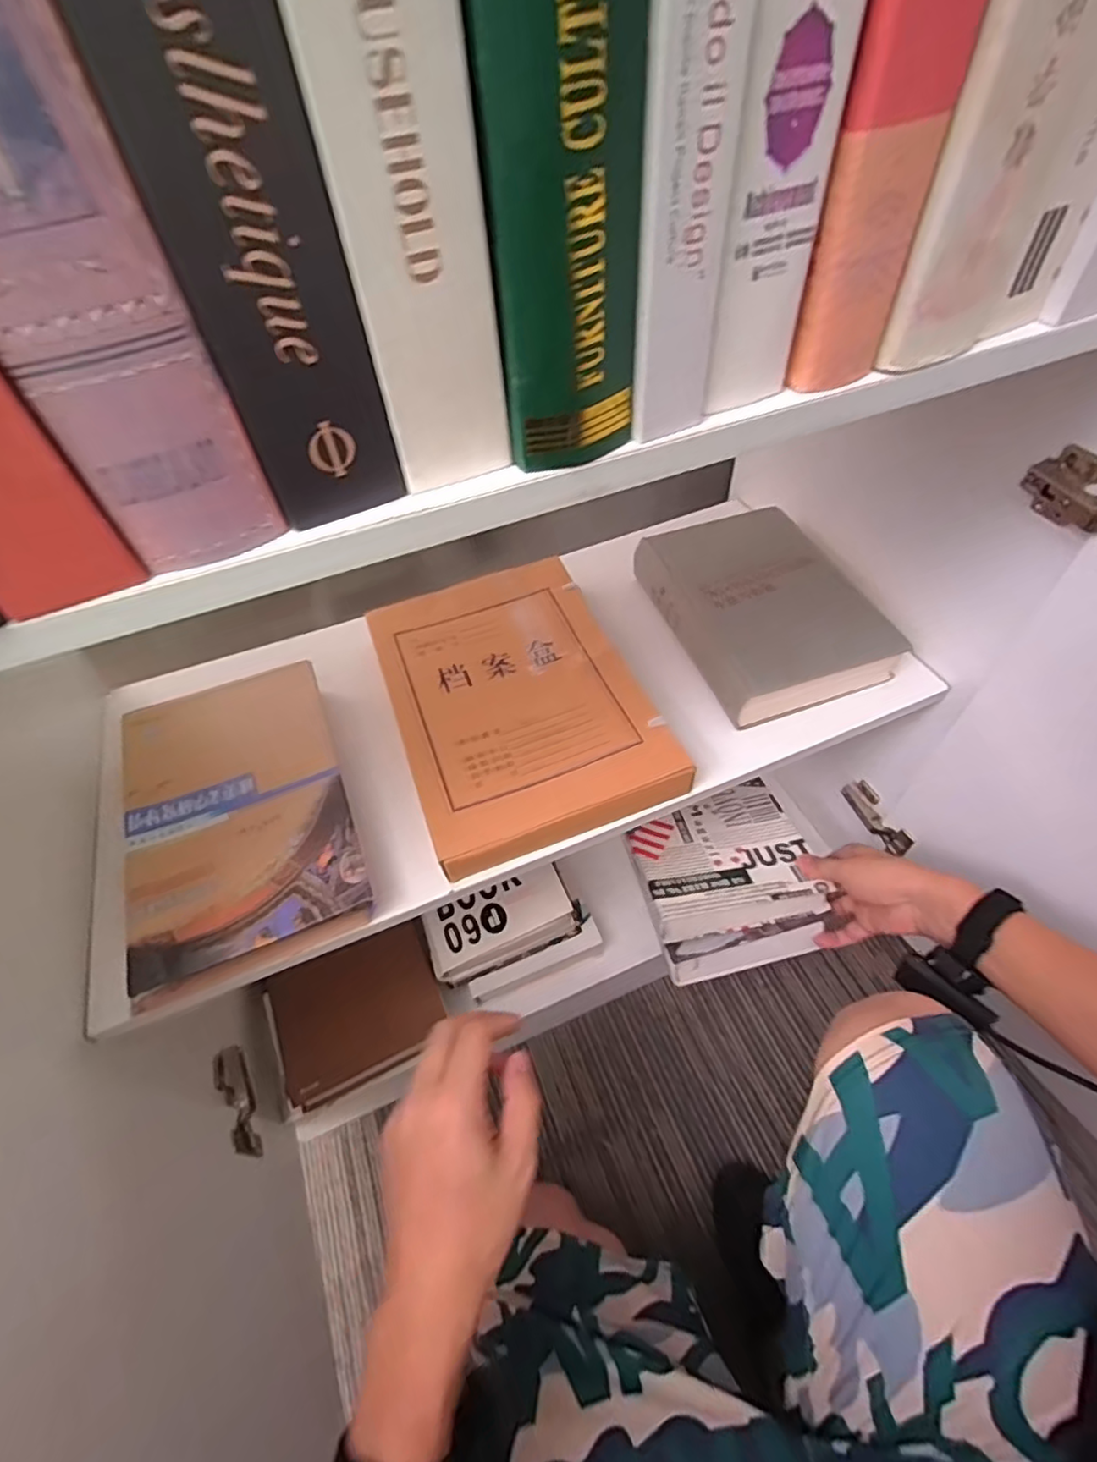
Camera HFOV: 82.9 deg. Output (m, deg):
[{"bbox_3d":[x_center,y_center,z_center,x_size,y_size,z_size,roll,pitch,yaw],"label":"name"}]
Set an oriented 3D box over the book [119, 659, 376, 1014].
[{"bbox_3d":[-0.256,0.068,0.520,0.170,0.034,0.265,-20,56,-12],"label":"book"}]

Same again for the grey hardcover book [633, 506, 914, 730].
[{"bbox_3d":[0.214,-0.120,0.612,0.168,0.053,0.249,-15,53,-7],"label":"grey hardcover book"}]

